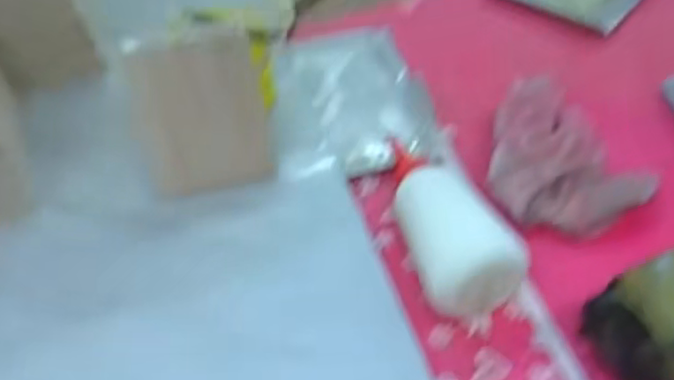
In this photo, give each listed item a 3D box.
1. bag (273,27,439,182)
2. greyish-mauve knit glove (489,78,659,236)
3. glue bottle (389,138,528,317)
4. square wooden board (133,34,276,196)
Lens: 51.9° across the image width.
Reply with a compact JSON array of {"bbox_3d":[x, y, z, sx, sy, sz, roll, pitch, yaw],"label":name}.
[{"bbox_3d":[0.011,-0.077,0.574,0.126,0.021,0.160,-9,54,-1],"label":"bag"},{"bbox_3d":[0.151,-0.032,0.509,0.100,0.036,0.146,-26,56,-13],"label":"greyish-mauve knit glove"},{"bbox_3d":[0.072,0.015,0.484,0.062,0.062,0.162,-14,40,-6],"label":"glue bottle"},{"bbox_3d":[-0.095,-0.052,0.501,0.086,0.106,0.007,-12,20,-9],"label":"square wooden board"}]

